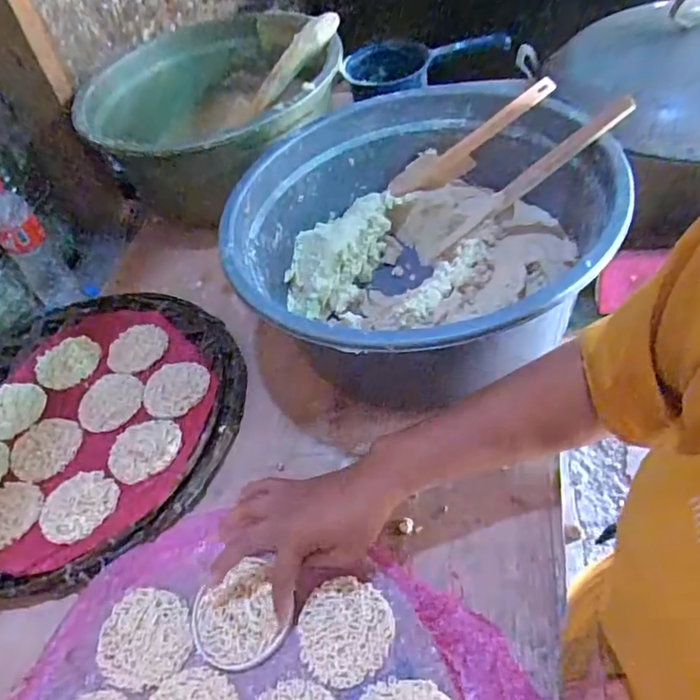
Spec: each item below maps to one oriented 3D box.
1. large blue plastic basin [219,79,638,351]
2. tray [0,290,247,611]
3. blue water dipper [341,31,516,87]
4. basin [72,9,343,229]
[{"bbox_3d":[0.072,-0.110,0.664,0.381,0.203,0.406,-6,49,7],"label":"large blue plastic basin"},{"bbox_3d":[-0.366,0.081,0.703,0.478,0.049,0.431,16,55,24],"label":"tray"},{"bbox_3d":[0.122,-0.455,0.906,0.263,0.052,0.076,-6,49,7],"label":"blue water dipper"},{"bbox_3d":[-0.217,-0.377,0.930,0.374,0.167,0.401,-6,49,7],"label":"basin"}]

